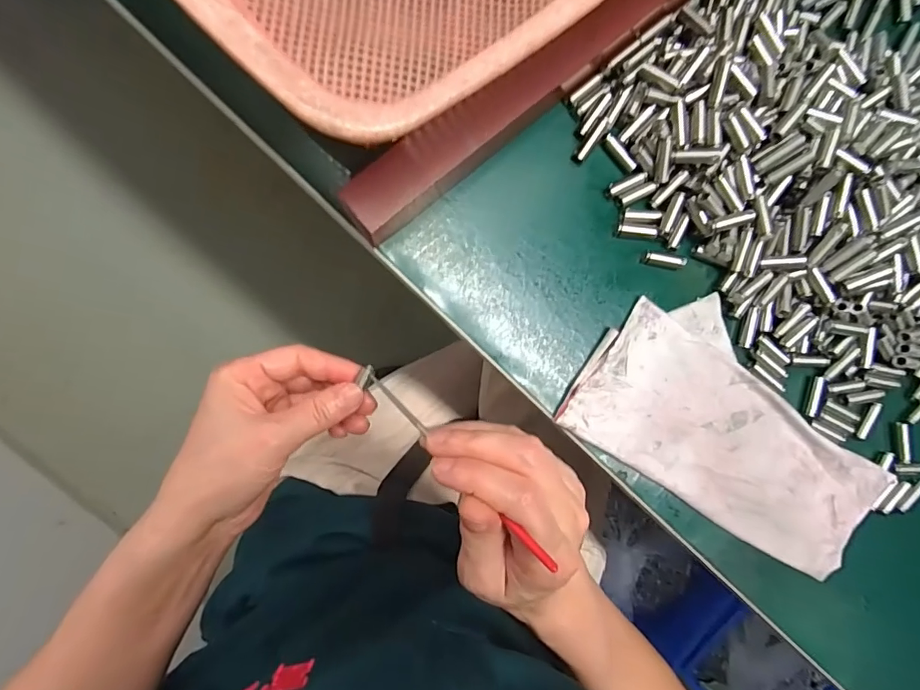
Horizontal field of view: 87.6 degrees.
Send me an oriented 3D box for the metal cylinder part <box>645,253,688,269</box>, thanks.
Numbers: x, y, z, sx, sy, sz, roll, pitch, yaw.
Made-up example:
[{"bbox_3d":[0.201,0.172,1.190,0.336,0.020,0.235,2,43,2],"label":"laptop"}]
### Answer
[{"bbox_3d":[0.119,-0.049,0.279,0.024,0.005,0.007,7,90,-7],"label":"metal cylinder part"}]

